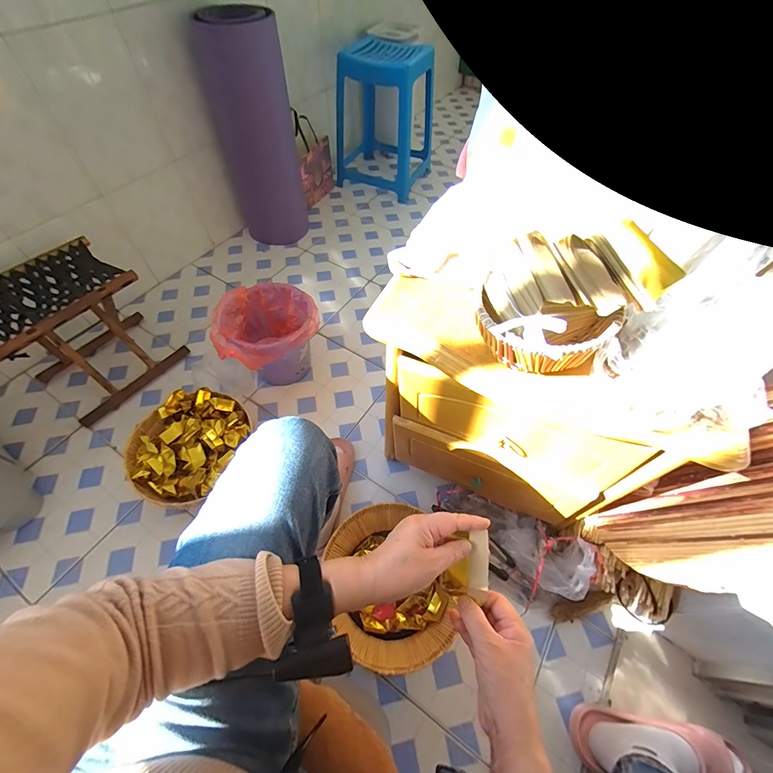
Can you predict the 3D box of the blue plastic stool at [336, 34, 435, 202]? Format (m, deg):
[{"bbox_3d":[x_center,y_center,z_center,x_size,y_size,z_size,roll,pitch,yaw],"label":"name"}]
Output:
[{"bbox_3d":[-0.017,-1.150,1.550,0.383,0.459,0.376,22,59,13],"label":"blue plastic stool"}]

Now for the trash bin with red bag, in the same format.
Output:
[{"bbox_3d":[-0.306,-0.112,0.992,0.247,0.228,0.238,-10,57,-7],"label":"trash bin with red bag"}]

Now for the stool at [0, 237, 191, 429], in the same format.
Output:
[{"bbox_3d":[-0.807,-0.148,0.956,0.271,0.309,0.312,32,62,19],"label":"stool"}]

